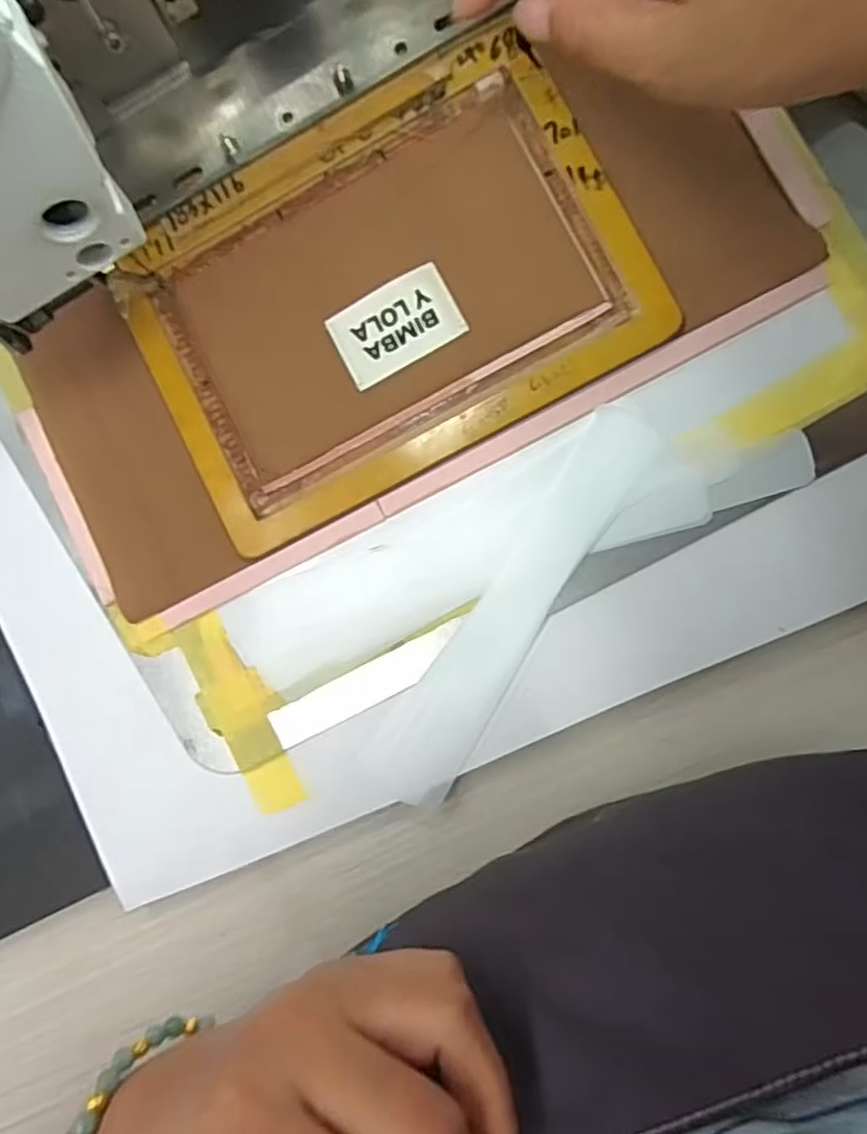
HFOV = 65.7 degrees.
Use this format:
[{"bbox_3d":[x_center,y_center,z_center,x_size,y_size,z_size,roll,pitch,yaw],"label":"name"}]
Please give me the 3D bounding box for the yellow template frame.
[{"bbox_3d":[-0.023,-0.130,0.314,0.234,0.004,0.168,-27,85,6],"label":"yellow template frame"}]

